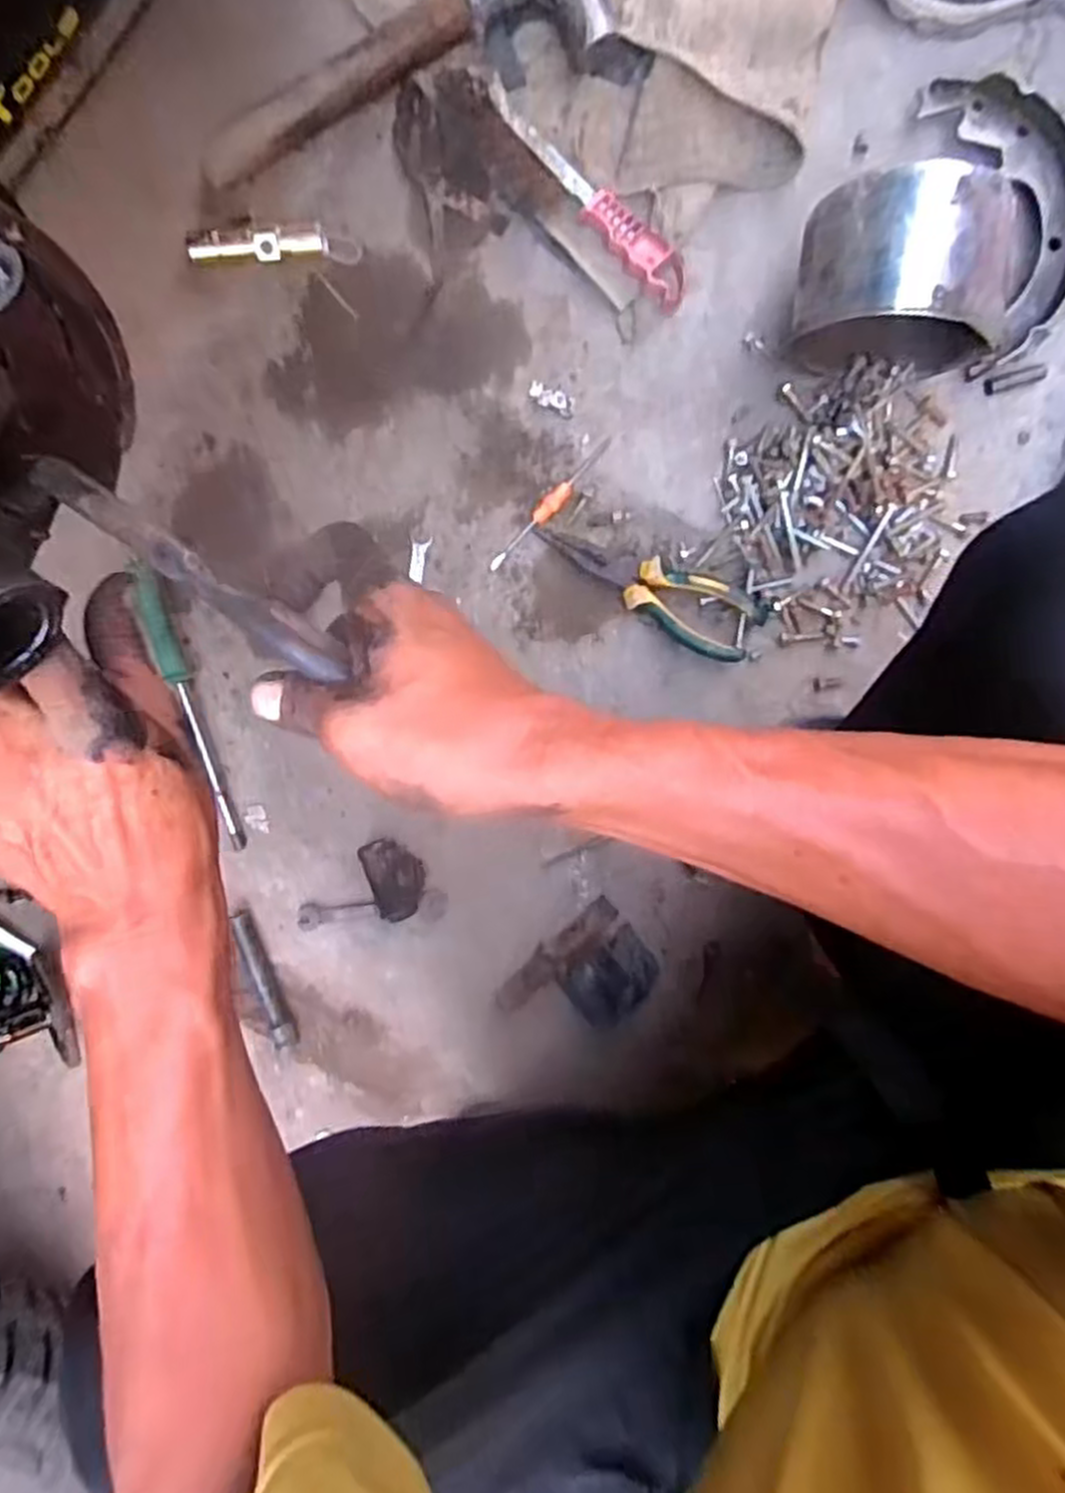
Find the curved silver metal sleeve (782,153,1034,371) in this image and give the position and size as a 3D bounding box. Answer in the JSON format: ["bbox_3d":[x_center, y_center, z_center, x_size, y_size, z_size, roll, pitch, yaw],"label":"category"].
[{"bbox_3d":[0.249,-0.320,0.546,0.130,0.123,0.088,3,99,1],"label":"curved silver metal sleeve"}]

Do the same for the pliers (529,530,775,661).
[{"bbox_3d":[0.093,-0.125,0.637,0.188,0.030,0.058,23,99,-2],"label":"pliers"}]

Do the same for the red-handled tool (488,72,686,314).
[{"bbox_3d":[0.040,-0.405,0.584,0.201,0.021,0.033,43,98,-5],"label":"red-handled tool"}]

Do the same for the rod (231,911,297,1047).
[{"bbox_3d":[-0.240,0.210,0.708,0.018,0.011,0.127,-16,98,4],"label":"rod"}]

